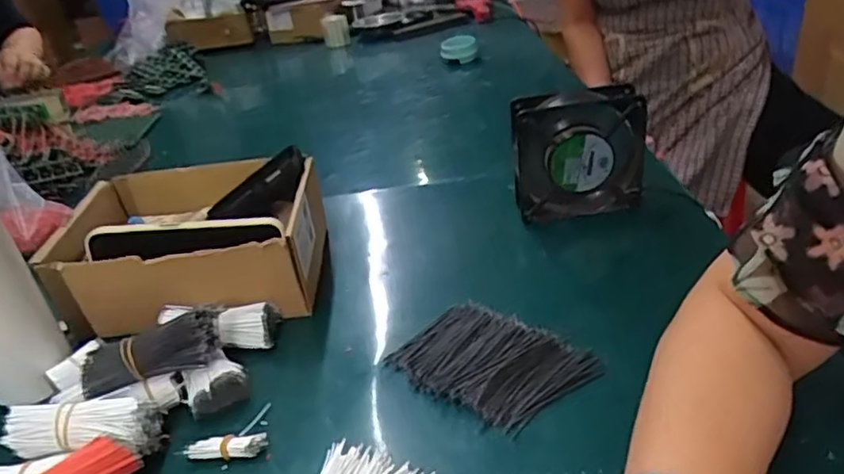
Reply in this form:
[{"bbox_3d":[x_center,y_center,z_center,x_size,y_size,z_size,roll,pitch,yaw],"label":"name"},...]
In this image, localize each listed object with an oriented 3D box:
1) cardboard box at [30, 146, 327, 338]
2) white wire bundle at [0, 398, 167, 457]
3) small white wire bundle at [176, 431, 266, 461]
[{"bbox_3d":[-0.208,0.007,0.581,0.213,0.104,0.165,-7,29,1],"label":"cardboard box"},{"bbox_3d":[-0.225,0.126,0.410,0.087,0.033,0.039,-6,29,4],"label":"white wire bundle"},{"bbox_3d":[-0.134,0.142,0.415,0.057,0.014,0.014,-7,29,1],"label":"small white wire bundle"}]

